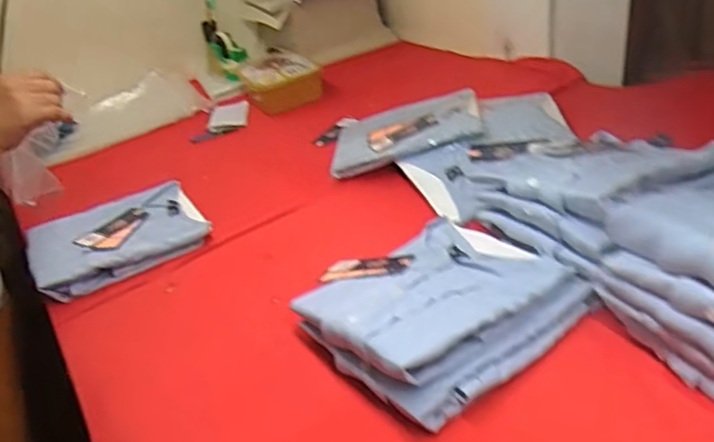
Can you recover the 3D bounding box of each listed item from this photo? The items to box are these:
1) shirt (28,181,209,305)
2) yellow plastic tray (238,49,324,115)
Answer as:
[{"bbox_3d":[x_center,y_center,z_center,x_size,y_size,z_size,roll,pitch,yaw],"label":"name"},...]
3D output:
[{"bbox_3d":[-0.391,0.019,1.016,0.266,0.030,0.233,-22,33,-23],"label":"shirt"},{"bbox_3d":[-0.176,-0.329,1.445,0.161,0.066,0.200,-16,31,-14],"label":"yellow plastic tray"}]

